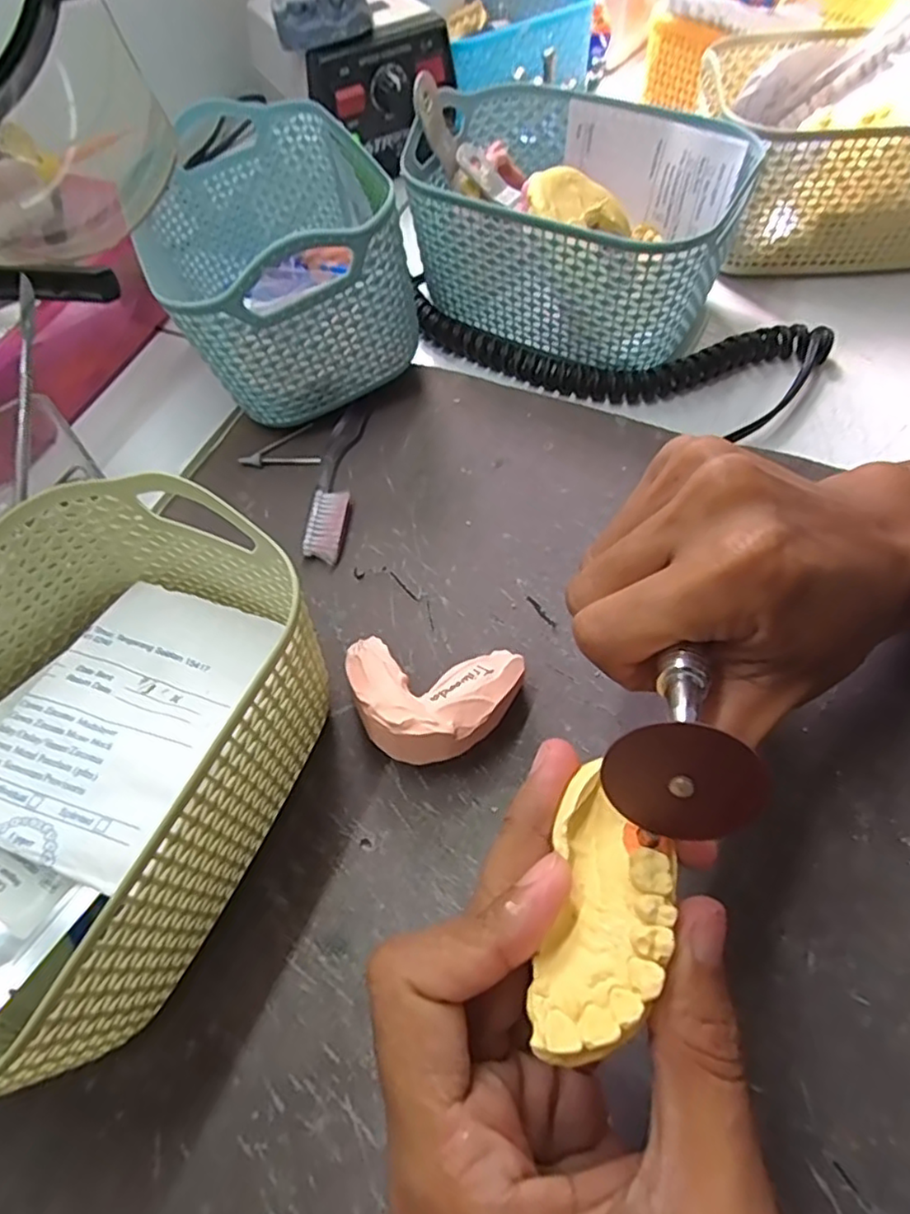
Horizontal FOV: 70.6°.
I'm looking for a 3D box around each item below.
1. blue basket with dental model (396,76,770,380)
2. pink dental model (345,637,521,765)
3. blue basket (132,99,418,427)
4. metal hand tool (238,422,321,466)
[{"bbox_3d":[0.061,-0.207,0.357,0.168,0.081,0.119,29,66,18],"label":"blue basket with dental model"},{"bbox_3d":[-0.008,0.036,0.247,0.066,0.033,0.048,1,60,3],"label":"pink dental model"},{"bbox_3d":[-0.097,-0.187,0.343,0.117,0.095,0.175,-17,61,-7],"label":"blue basket"},{"bbox_3d":[-0.092,-0.082,0.335,0.040,0.004,0.029,-14,61,-6],"label":"metal hand tool"}]

